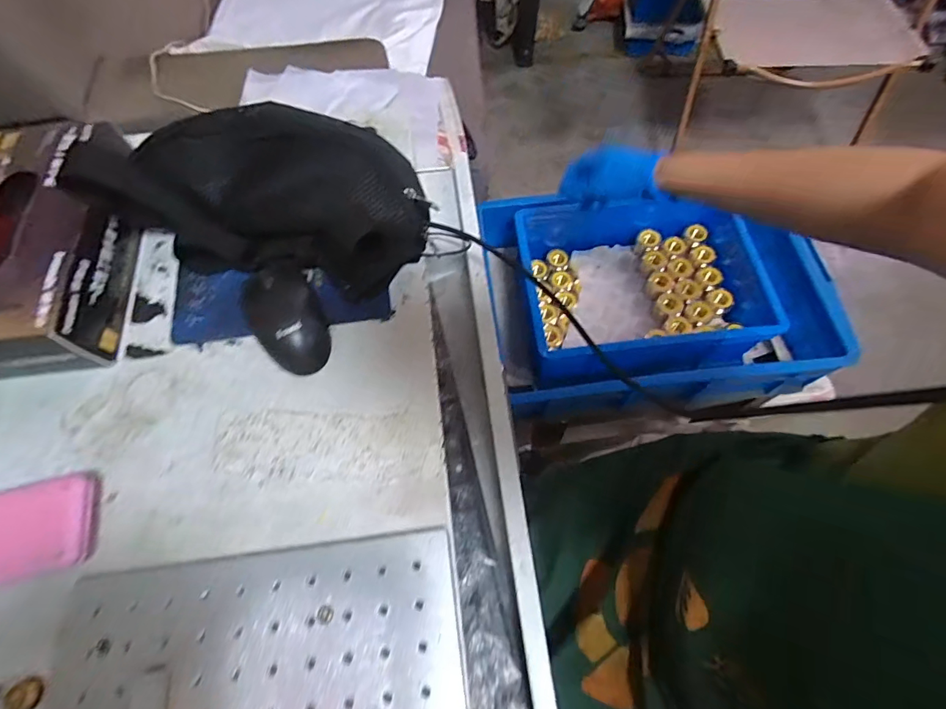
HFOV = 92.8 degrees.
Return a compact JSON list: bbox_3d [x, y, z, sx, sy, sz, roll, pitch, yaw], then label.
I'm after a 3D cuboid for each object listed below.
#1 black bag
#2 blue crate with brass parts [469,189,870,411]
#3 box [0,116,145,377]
[{"bbox_3d":[-0.183,-0.154,0.410,0.280,0.096,0.157,6,68,4],"label":"black bag"},{"bbox_3d":[0.282,-0.098,0.691,0.489,0.108,0.340,-5,67,-1],"label":"blue crate with brass parts"},{"bbox_3d":[-0.382,-0.098,0.404,0.126,0.075,0.231,-3,67,0],"label":"box"}]

